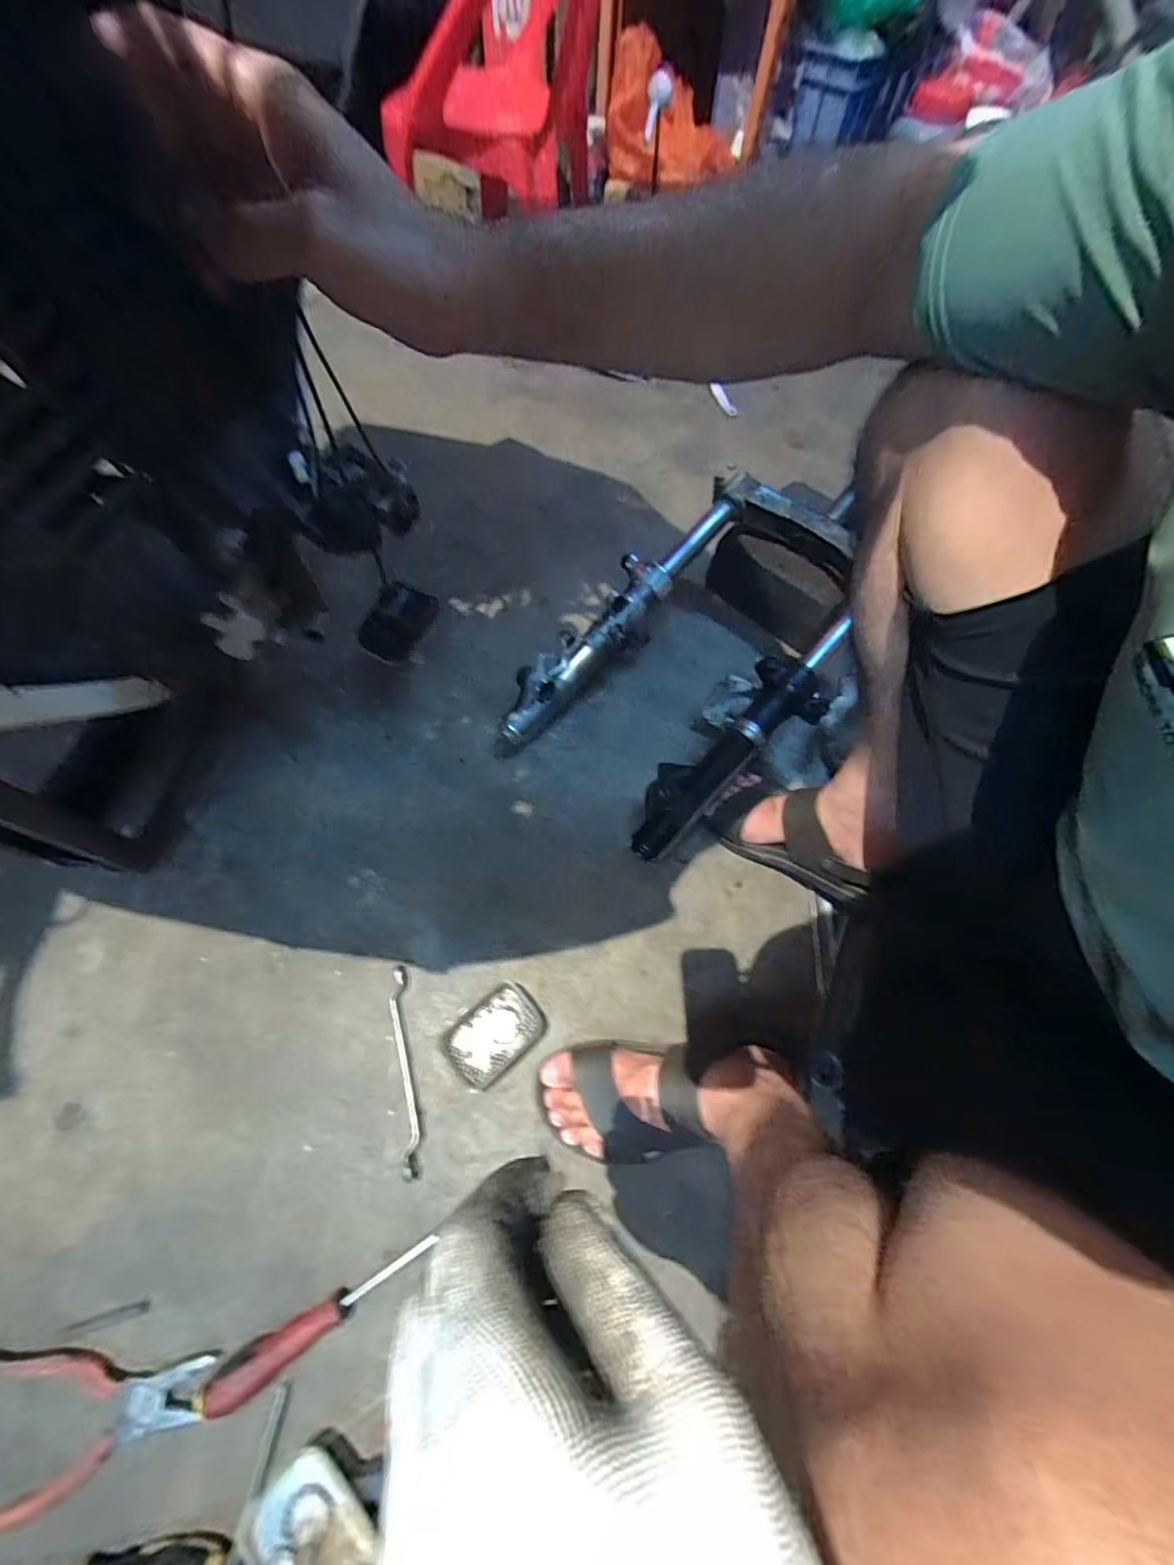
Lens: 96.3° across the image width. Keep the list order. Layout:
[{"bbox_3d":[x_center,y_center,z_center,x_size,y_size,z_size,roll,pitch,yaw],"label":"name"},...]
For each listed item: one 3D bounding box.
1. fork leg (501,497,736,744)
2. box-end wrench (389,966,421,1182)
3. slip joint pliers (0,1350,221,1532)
[{"bbox_3d":[0.042,-0.226,0.701,0.068,0.077,0.442,41,82,17],"label":"fork leg"},{"bbox_3d":[-0.186,0.288,0.535,0.020,0.018,0.193,-12,64,-7],"label":"box-end wrench"},{"bbox_3d":[-0.404,0.522,0.419,0.185,0.007,0.100,1,63,-1],"label":"slip joint pliers"}]

